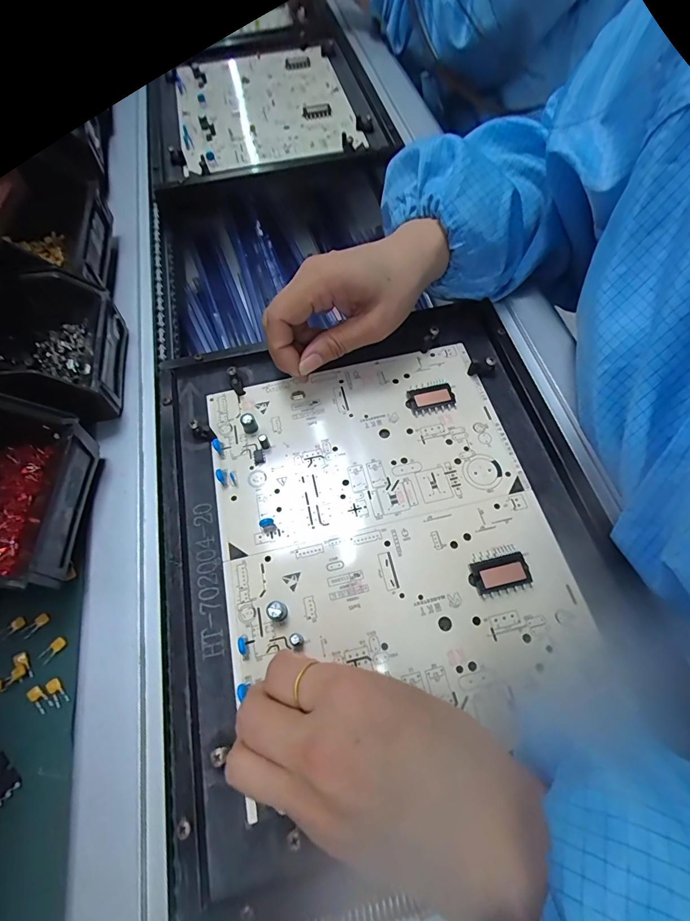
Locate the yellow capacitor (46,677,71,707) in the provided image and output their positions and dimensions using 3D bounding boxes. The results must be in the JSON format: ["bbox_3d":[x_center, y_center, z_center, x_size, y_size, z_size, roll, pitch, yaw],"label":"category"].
[{"bbox_3d":[-0.160,0.128,0.225,0.007,0.004,0.015,-38,69,-17],"label":"yellow capacitor"}]

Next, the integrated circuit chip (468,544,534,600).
[{"bbox_3d":[0.093,0.067,0.248,0.035,0.006,0.026,-13,64,-6],"label":"integrated circuit chip"}]

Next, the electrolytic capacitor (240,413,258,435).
[{"bbox_3d":[-0.069,-0.026,0.296,0.010,0.014,0.010,0,63,1],"label":"electrolytic capacitor"}]

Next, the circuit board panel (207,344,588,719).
[{"bbox_3d":[0.020,0.031,0.269,0.203,0.009,0.237,-11,63,-5],"label":"circuit board panel"}]

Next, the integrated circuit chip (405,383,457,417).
[{"bbox_3d":[0.064,-0.045,0.305,0.035,0.006,0.023,-9,63,-4],"label":"integrated circuit chip"}]

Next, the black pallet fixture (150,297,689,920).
[{"bbox_3d":[0.020,0.036,0.265,0.284,0.016,0.313,-16,64,-7],"label":"black pallet fixture"}]

